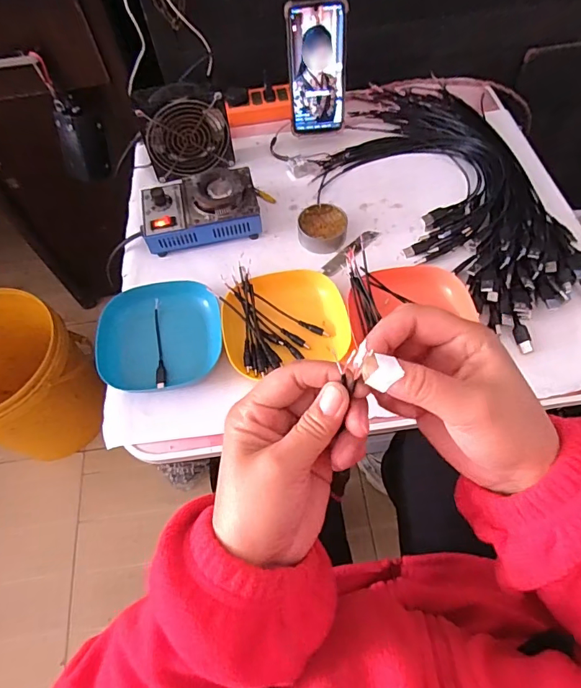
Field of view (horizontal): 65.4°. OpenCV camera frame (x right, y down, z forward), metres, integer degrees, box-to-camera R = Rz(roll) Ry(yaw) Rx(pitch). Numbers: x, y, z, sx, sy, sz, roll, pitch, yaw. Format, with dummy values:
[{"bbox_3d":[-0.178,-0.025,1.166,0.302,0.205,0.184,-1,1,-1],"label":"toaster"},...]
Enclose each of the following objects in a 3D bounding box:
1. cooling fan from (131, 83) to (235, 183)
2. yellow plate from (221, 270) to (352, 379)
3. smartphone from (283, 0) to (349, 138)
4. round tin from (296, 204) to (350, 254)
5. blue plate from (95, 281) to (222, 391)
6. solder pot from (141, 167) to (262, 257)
[{"bbox_3d":[-0.148,-0.301,0.640,0.119,0.110,0.054,-20,62,-7],"label":"cooling fan"},{"bbox_3d":[-0.008,-0.028,0.529,0.137,0.030,0.116,-16,62,-5],"label":"yellow plate"},{"bbox_3d":[0.038,-0.372,0.624,0.077,0.165,0.009,-3,48,3],"label":"smartphone"},{"bbox_3d":[0.043,-0.152,0.596,0.063,0.024,0.064,-1,61,3],"label":"round tin"},{"bbox_3d":[-0.149,-0.014,0.522,0.131,0.027,0.134,-1,61,3],"label":"blue plate"},{"bbox_3d":[-0.120,-0.181,0.601,0.150,0.055,0.094,-13,61,-4],"label":"solder pot"}]

